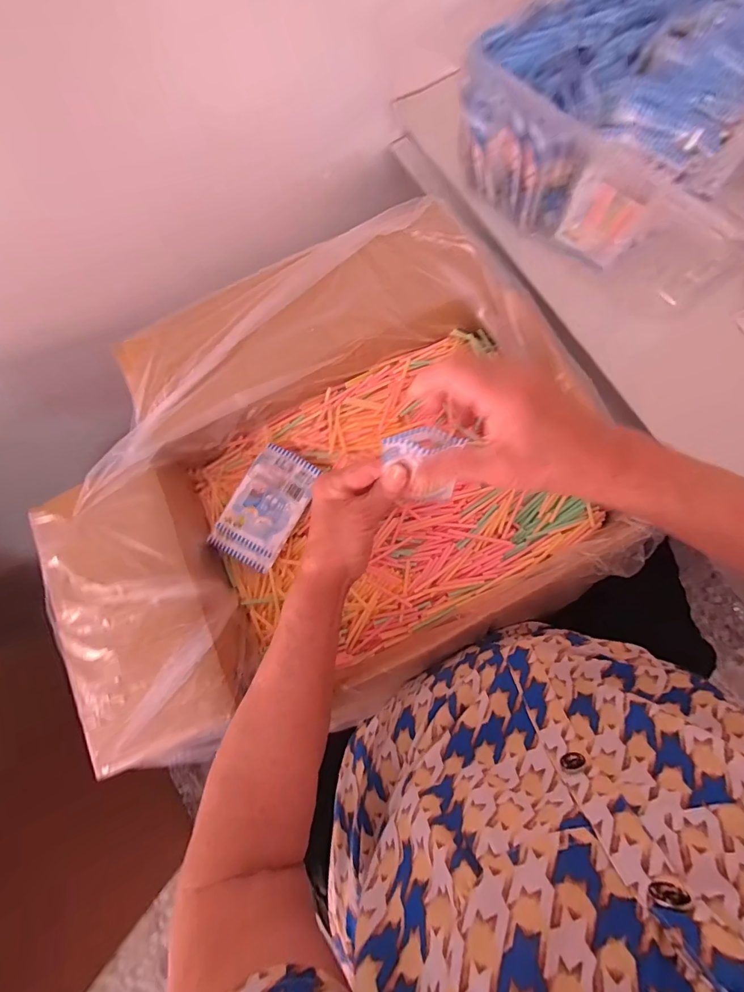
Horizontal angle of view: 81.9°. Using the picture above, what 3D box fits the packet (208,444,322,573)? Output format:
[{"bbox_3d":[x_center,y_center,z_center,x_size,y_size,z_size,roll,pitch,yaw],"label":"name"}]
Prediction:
[{"bbox_3d":[-0.108,0.010,0.437,0.069,0.016,0.118,25,78,7],"label":"packet"}]

